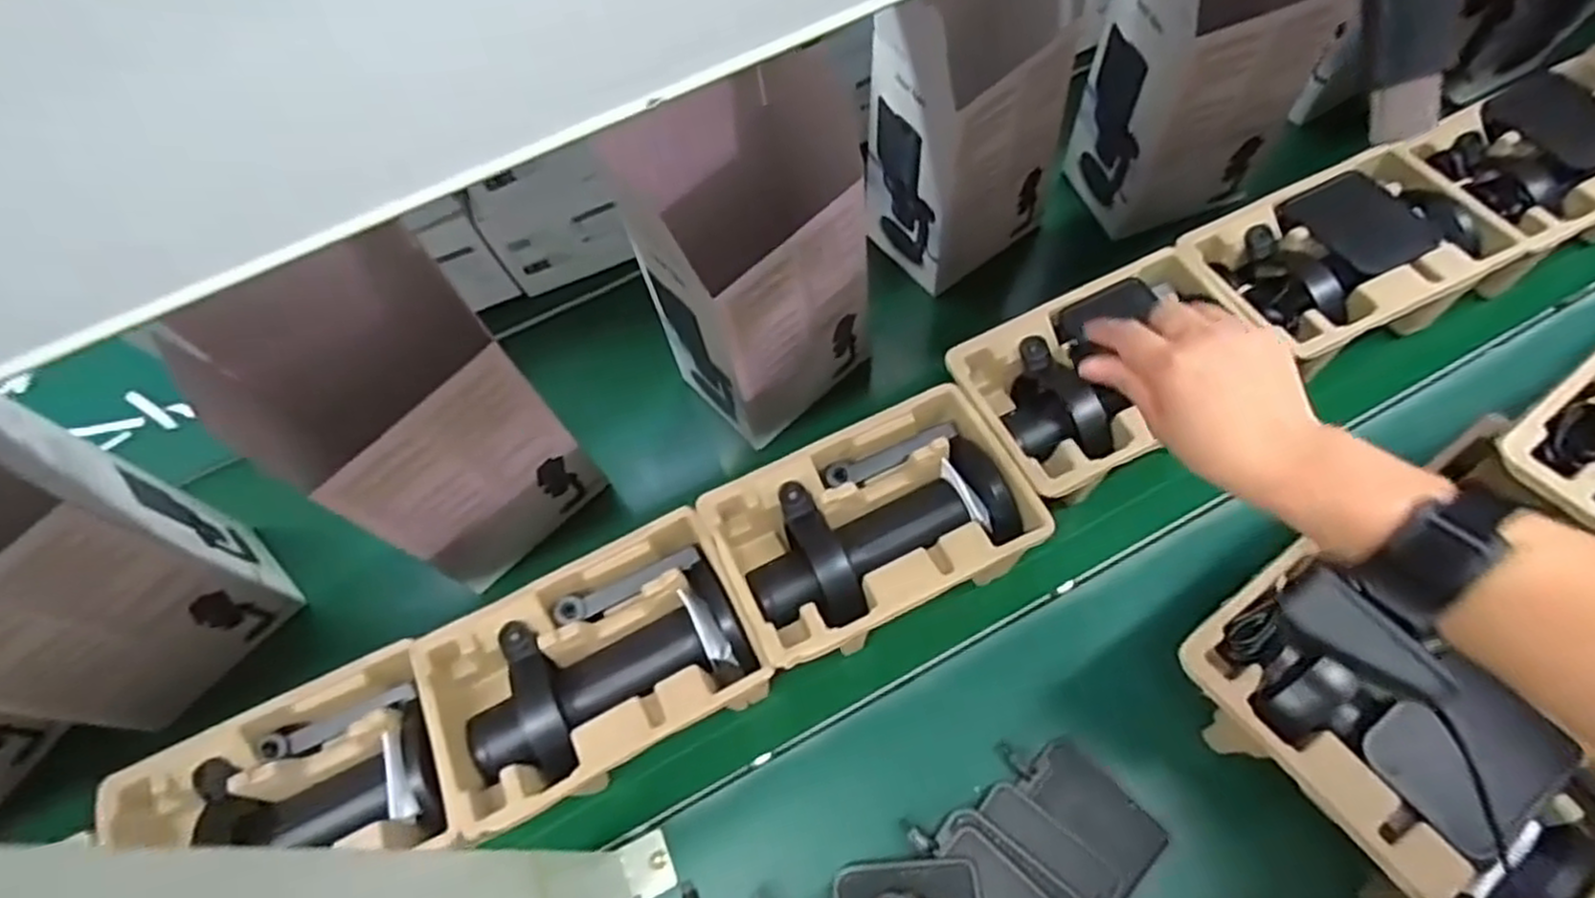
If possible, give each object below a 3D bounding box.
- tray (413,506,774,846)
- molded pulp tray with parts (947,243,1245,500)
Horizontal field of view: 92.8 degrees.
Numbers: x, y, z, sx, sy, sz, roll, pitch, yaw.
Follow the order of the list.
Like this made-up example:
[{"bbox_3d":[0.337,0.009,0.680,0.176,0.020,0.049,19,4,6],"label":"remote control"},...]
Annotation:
[{"bbox_3d":[-0.146,0.156,0.542,0.214,0.075,0.143,-25,68,-15],"label":"tray"},{"bbox_3d":[0.248,-0.057,0.623,0.225,0.082,0.148,-23,68,-14],"label":"molded pulp tray with parts"}]

